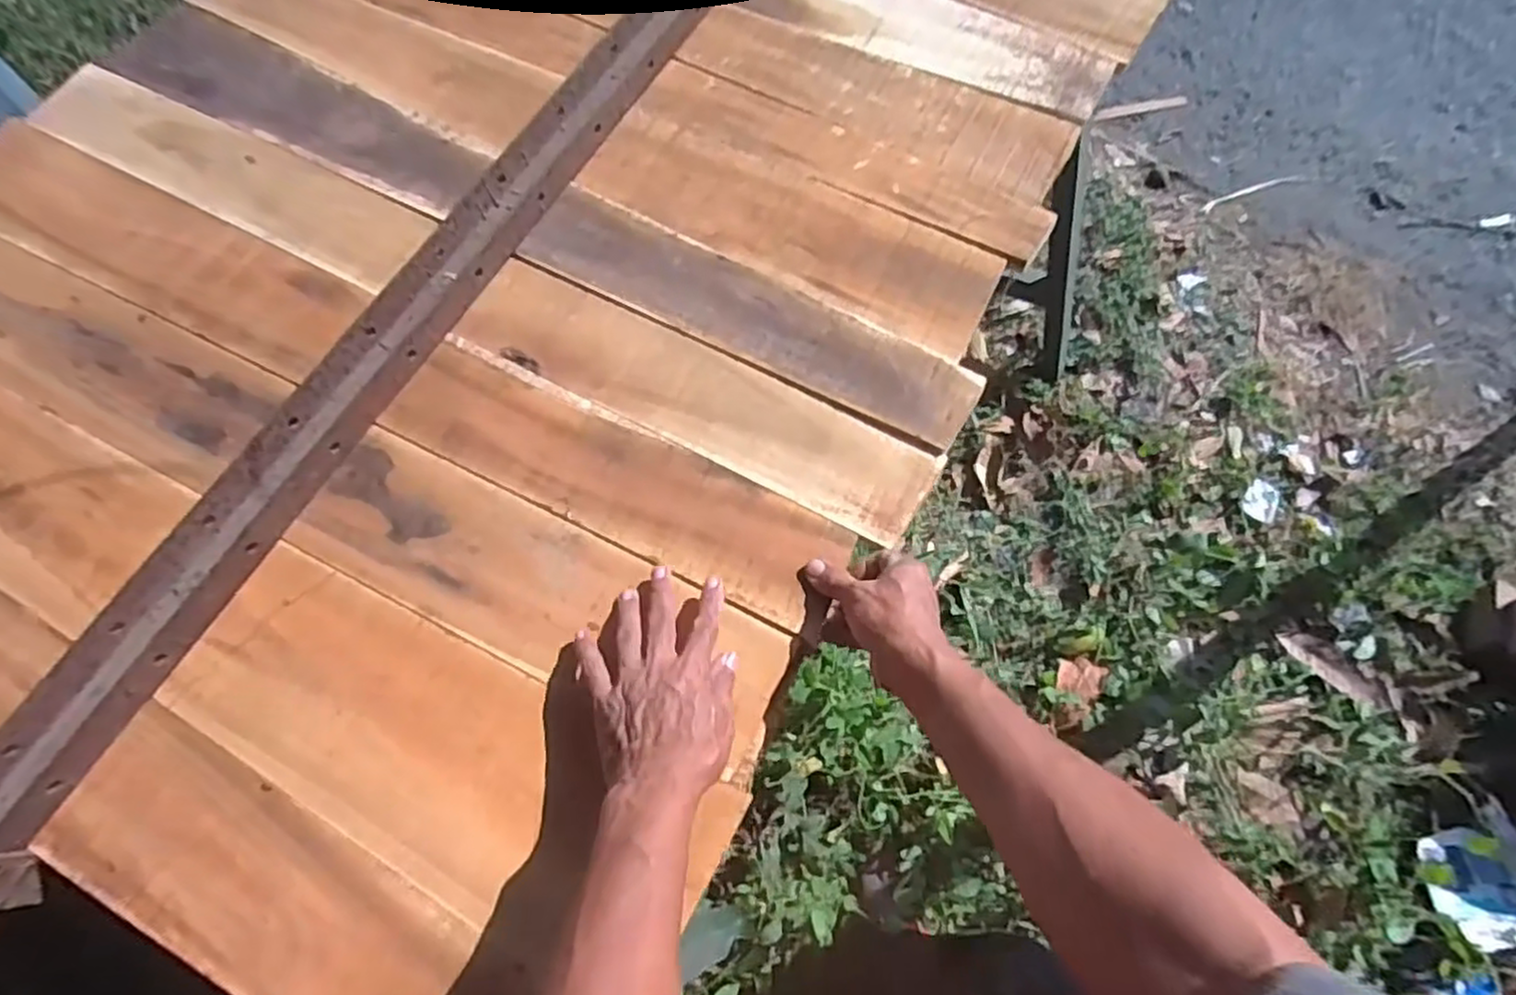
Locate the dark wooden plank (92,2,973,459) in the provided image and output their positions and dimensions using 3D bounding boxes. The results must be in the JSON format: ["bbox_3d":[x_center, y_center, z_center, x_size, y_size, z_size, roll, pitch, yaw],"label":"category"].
[{"bbox_3d":[-0.272,-0.306,0.734,1.025,0.009,0.105,28,71,13],"label":"dark wooden plank"}]

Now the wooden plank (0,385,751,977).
[{"bbox_3d":[-0.492,0.071,0.611,1.012,0.024,0.156,26,71,11],"label":"wooden plank"}]

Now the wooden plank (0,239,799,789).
[{"bbox_3d":[-0.433,-0.042,0.654,0.999,0.028,0.116,24,70,11],"label":"wooden plank"}]

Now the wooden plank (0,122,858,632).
[{"bbox_3d":[-0.393,-0.151,0.692,1.012,0.017,0.112,26,70,12],"label":"wooden plank"}]

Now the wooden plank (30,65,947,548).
[{"bbox_3d":[-0.313,-0.219,0.709,1.009,0.015,0.100,27,71,13],"label":"wooden plank"}]

